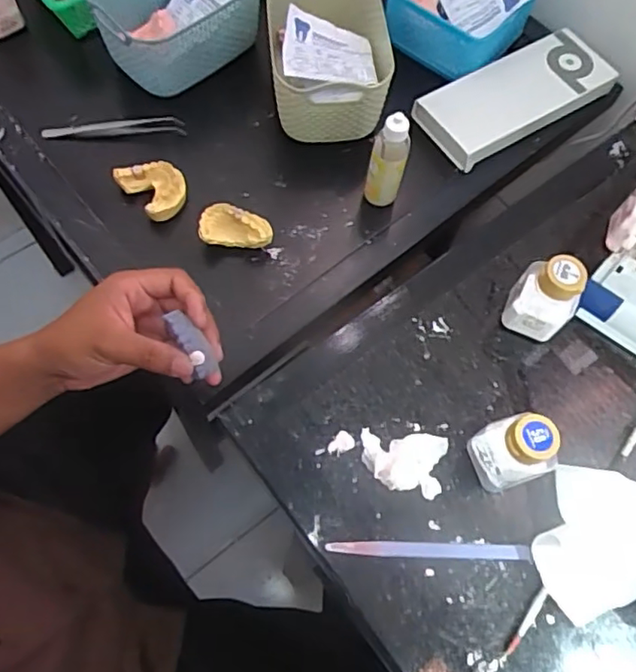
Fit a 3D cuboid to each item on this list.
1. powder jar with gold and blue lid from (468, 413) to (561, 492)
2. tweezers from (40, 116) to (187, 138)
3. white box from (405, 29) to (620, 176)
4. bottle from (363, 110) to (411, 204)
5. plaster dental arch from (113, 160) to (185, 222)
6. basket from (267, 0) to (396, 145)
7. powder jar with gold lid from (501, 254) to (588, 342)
[{"bbox_3d":[0.131,0.077,0.402,0.037,0.072,0.041,-16,68,-10],"label":"powder jar with gold and blue lid"},{"bbox_3d":[-0.212,-0.216,0.613,0.143,0.013,0.017,-3,66,-4],"label":"tweezers"},{"bbox_3d":[0.214,-0.262,0.646,0.214,0.028,0.093,-28,71,-15],"label":"white box"},{"bbox_3d":[0.065,-0.160,0.557,0.033,0.110,0.027,13,66,3],"label":"bottle"},{"bbox_3d":[-0.159,-0.145,0.586,0.050,0.035,0.063,-39,73,-18],"label":"plaster dental arch"},{"bbox_3d":[0.011,-0.291,0.626,0.118,0.088,0.171,-3,66,-5],"label":"basket"},{"bbox_3d":[0.171,-0.028,0.450,0.043,0.073,0.033,27,67,9],"label":"powder jar with gold lid"}]

